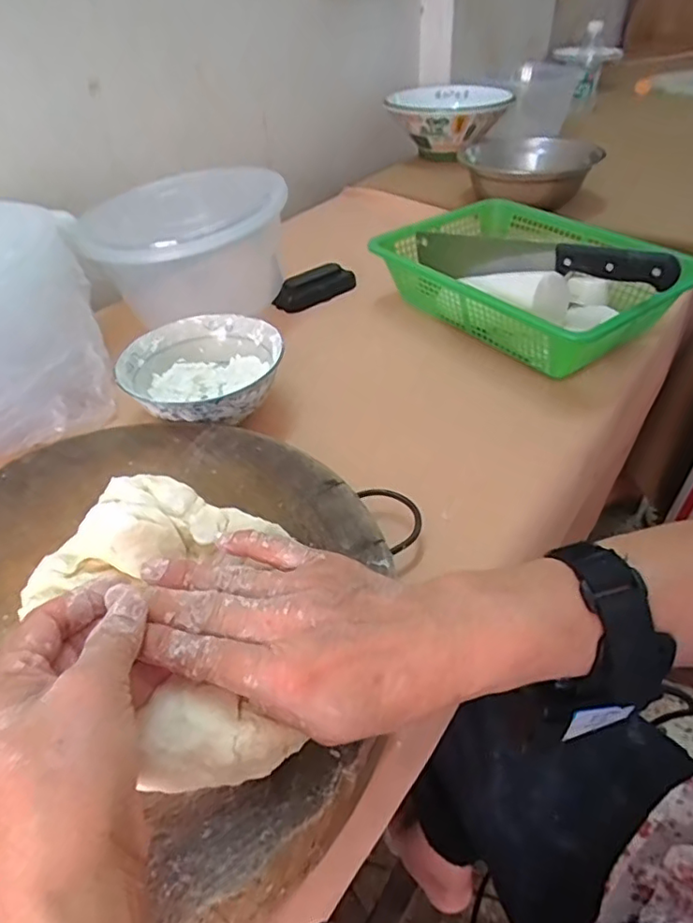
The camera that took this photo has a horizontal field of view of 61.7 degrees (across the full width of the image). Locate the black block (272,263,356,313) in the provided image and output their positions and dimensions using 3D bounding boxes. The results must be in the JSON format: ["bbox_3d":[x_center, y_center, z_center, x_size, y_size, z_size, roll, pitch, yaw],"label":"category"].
[{"bbox_3d":[-0.042,-0.219,0.732,0.105,0.037,0.032,-16,42,-14],"label":"black block"}]

